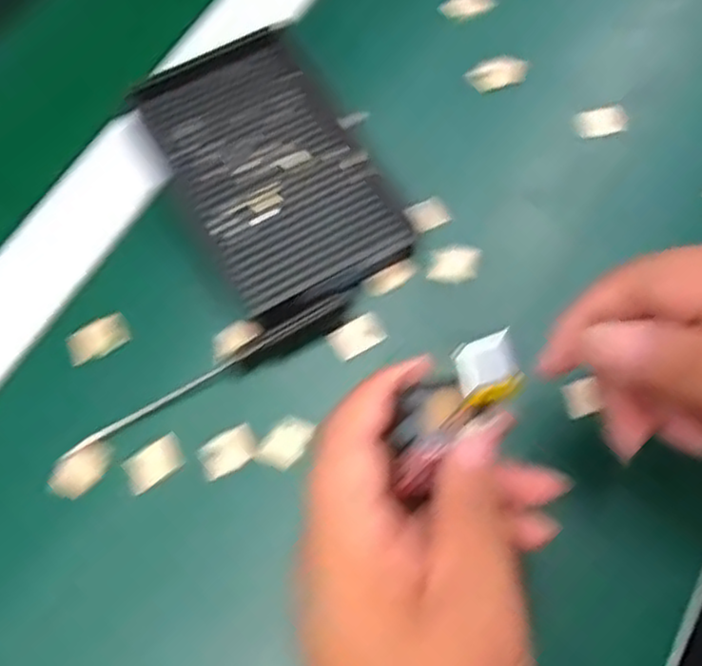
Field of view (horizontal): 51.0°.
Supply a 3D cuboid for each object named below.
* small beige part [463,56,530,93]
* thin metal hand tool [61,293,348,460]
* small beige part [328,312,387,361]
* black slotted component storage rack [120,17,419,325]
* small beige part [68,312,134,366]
[{"bbox_3d":[0.077,-0.136,0.385,0.031,0.016,0.010,1,68,2],"label":"small beige part"},{"bbox_3d":[-0.060,0.019,0.323,0.132,0.009,0.008,-30,71,-10],"label":"thin metal hand tool"},{"bbox_3d":[0.003,0.001,0.335,0.025,0.005,0.015,-31,71,-11],"label":"small beige part"},{"bbox_3d":[-0.038,-0.078,0.356,0.088,0.019,0.143,-28,70,-10],"label":"black slotted component storage rack"},{"bbox_3d":[-0.114,0.003,0.332,0.028,0.009,0.015,-29,70,-10],"label":"small beige part"}]

